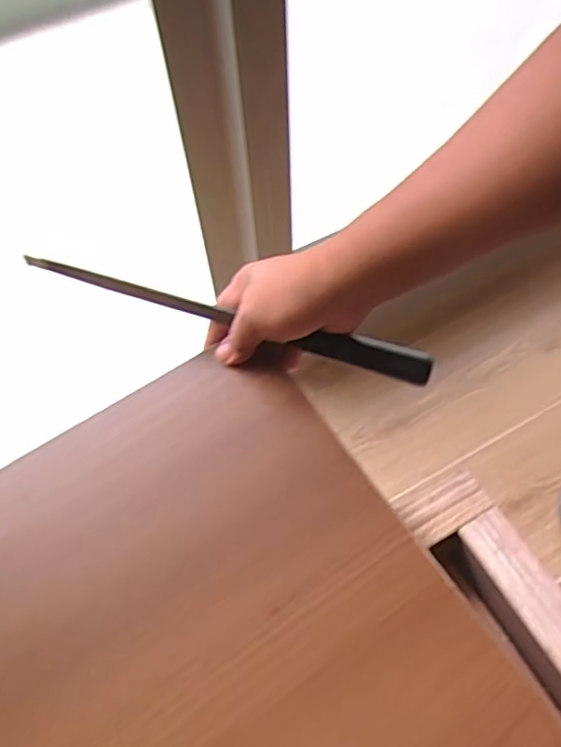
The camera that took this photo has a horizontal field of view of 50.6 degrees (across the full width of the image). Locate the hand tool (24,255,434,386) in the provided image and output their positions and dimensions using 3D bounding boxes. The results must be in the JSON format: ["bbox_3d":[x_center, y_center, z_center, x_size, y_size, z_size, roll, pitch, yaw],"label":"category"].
[{"bbox_3d":[-0.043,-0.047,0.460,0.324,0.021,0.019,16,62,7],"label":"hand tool"}]

